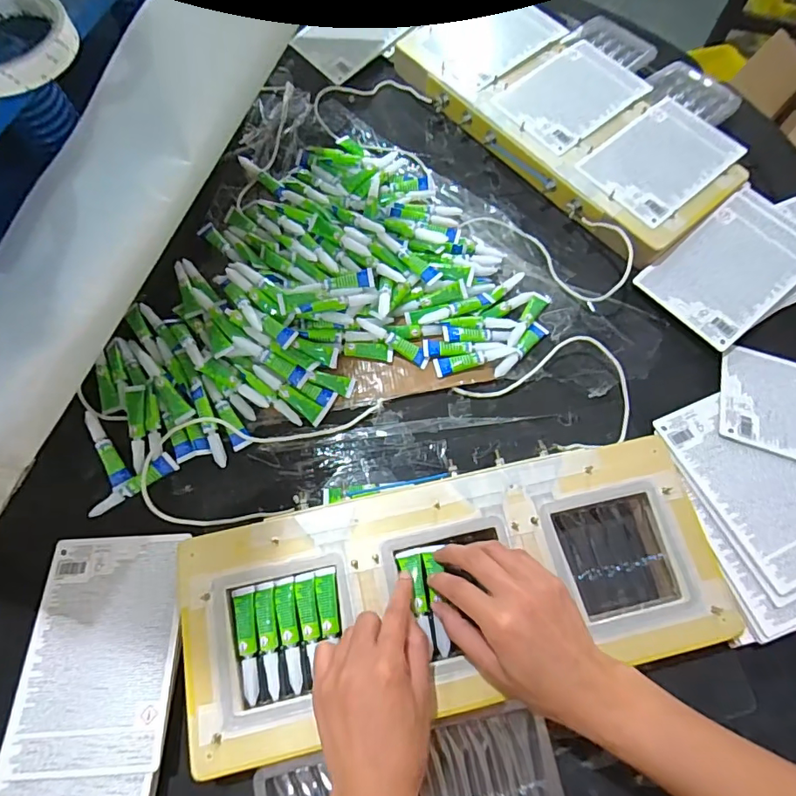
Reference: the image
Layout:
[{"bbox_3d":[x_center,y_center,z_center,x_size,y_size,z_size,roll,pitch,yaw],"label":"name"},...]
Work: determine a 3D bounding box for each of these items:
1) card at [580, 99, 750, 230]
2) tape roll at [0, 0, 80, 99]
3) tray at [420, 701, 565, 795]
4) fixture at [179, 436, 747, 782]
[{"bbox_3d":[0.303,-0.275,0.563,0.172,0.008,0.114,-38,72,-14],"label":"card"},{"bbox_3d":[-0.261,-0.236,0.326,0.088,0.017,0.088,33,71,13],"label":"tape roll"},{"bbox_3d":[0.070,0.295,0.369,0.101,0.016,0.102,-10,68,-4],"label":"tray"},{"bbox_3d":[0.045,0.152,0.399,0.419,0.023,0.169,-11,72,-5],"label":"fixture"}]

